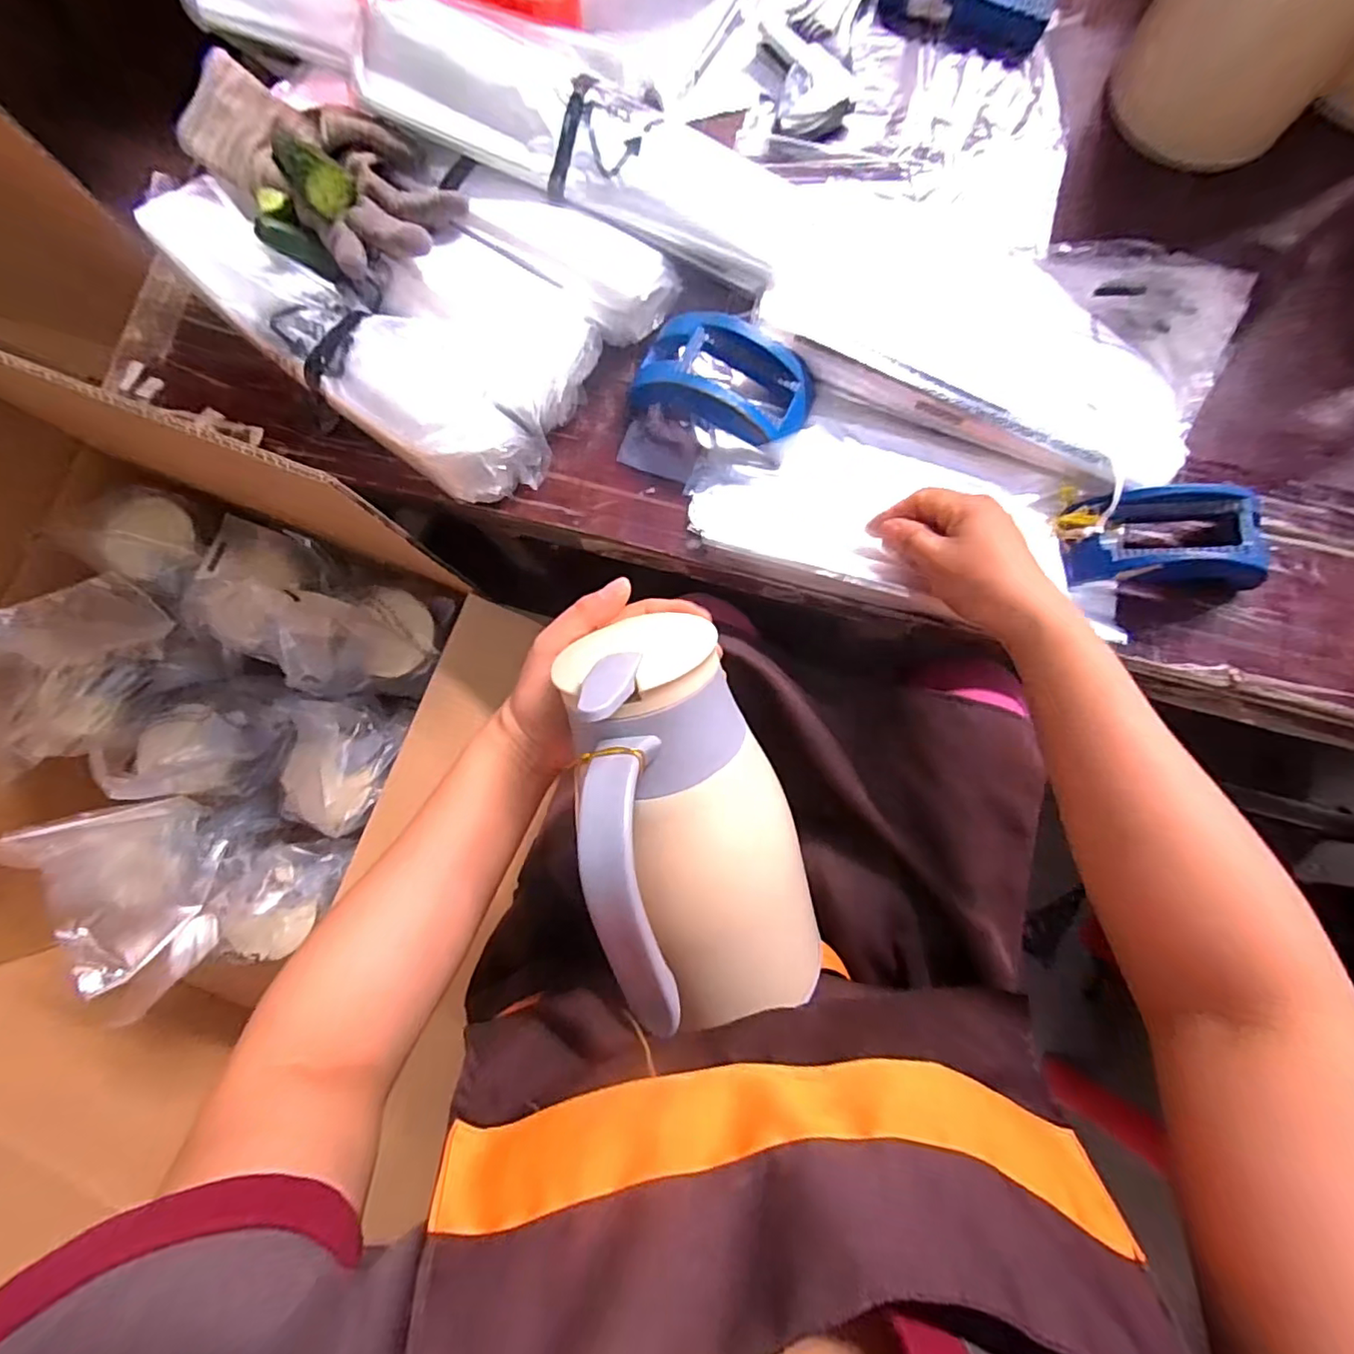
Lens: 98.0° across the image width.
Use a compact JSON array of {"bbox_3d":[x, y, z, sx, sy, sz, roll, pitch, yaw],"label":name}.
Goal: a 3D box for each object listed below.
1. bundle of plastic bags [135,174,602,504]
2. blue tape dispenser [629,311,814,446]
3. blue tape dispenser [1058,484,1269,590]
[{"bbox_3d":[-0.216,-0.261,0.430,0.297,0.078,0.160,31,86,5],"label":"bundle of plastic bags"},{"bbox_3d":[0.033,-0.214,0.431,0.129,0.048,0.075,31,86,5],"label":"blue tape dispenser"},{"bbox_3d":[0.340,-0.098,0.409,0.121,0.050,0.066,2,84,2],"label":"blue tape dispenser"}]

